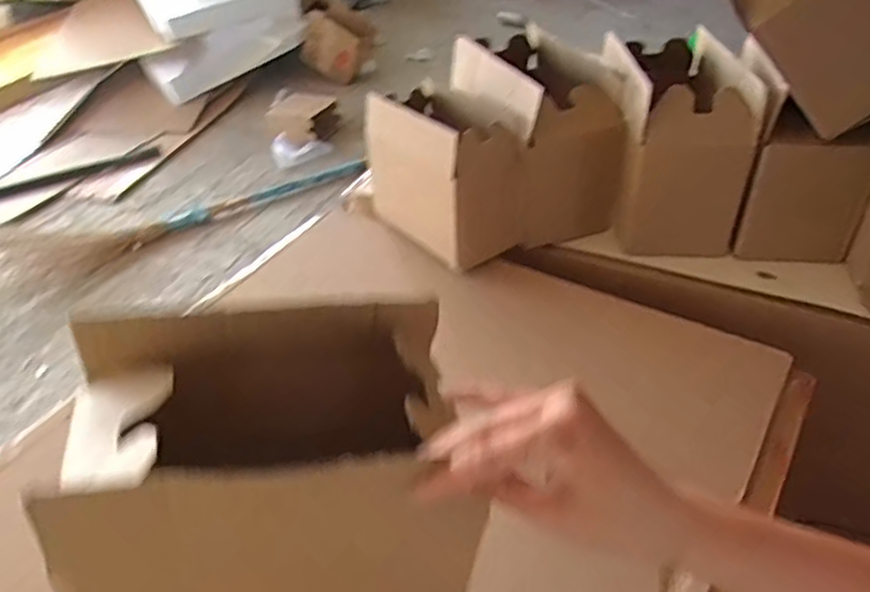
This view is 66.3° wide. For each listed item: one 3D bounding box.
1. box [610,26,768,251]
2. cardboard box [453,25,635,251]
[{"bbox_3d":[0.307,-0.216,0.874,0.141,0.181,0.252,-3,41,2],"label":"box"},{"bbox_3d":[0.073,-0.198,0.900,0.289,0.203,0.266,-15,42,-13],"label":"cardboard box"}]

